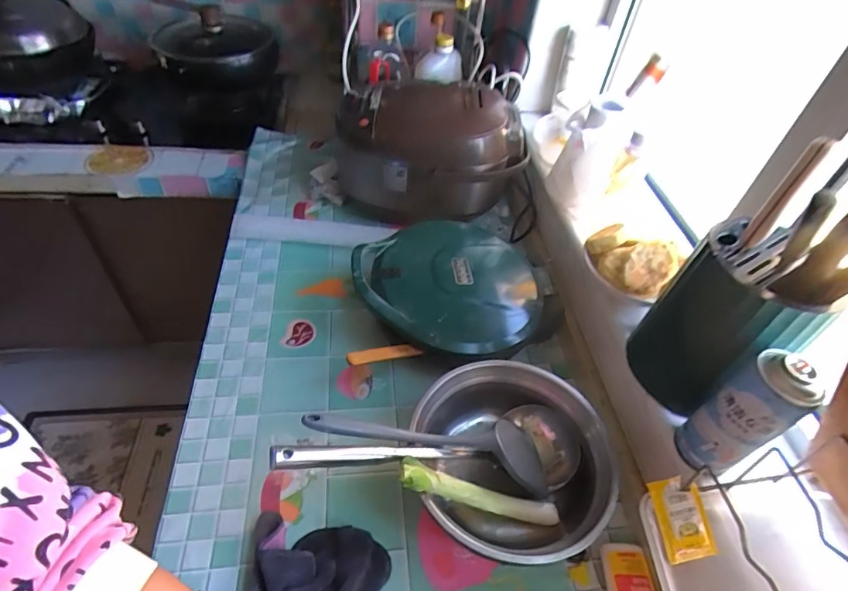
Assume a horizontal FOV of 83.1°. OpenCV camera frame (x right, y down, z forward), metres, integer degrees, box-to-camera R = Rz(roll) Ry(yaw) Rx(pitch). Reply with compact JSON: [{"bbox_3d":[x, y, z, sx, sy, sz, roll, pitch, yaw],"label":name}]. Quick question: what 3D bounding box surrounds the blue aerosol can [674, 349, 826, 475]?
[{"bbox_3d":[0.334,0.129,0.504,0.052,0.167,0.068,-23,54,-26],"label":"blue aerosol can"}]

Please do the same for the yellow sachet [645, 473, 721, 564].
[{"bbox_3d":[0.270,0.232,0.497,0.059,0.011,0.079,-6,73,-14],"label":"yellow sachet"}]

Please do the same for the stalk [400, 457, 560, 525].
[{"bbox_3d":[0.065,0.231,0.558,0.219,0.034,0.033,26,42,-24],"label":"stalk"}]

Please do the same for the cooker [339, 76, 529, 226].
[{"bbox_3d":[0.003,-0.287,0.996,0.343,0.209,0.260,-3,48,-10],"label":"cooker"}]

